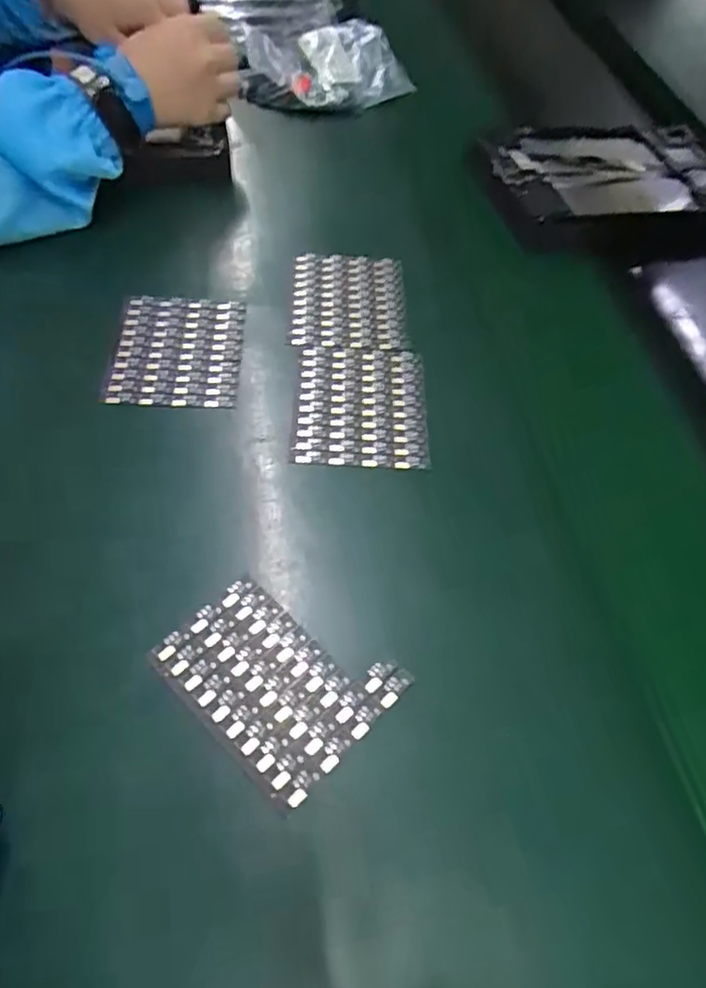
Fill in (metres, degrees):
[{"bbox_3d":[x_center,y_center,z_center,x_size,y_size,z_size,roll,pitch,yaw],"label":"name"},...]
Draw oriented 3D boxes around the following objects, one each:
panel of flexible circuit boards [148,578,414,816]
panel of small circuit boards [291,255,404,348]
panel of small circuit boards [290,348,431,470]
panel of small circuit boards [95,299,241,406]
[{"bbox_3d":[-0.036,0.086,0.312,0.097,0.004,0.080,41,62,20],"label":"panel of flexible circuit boards"},{"bbox_3d":[-0.003,-0.146,0.487,0.084,0.009,0.103,3,55,-6],"label":"panel of small circuit boards"},{"bbox_3d":[0.006,-0.060,0.421,0.084,0.004,0.103,5,55,-5],"label":"panel of small circuit boards"},{"bbox_3d":[-0.120,-0.098,0.439,0.083,0.008,0.102,2,55,-6],"label":"panel of small circuit boards"}]

